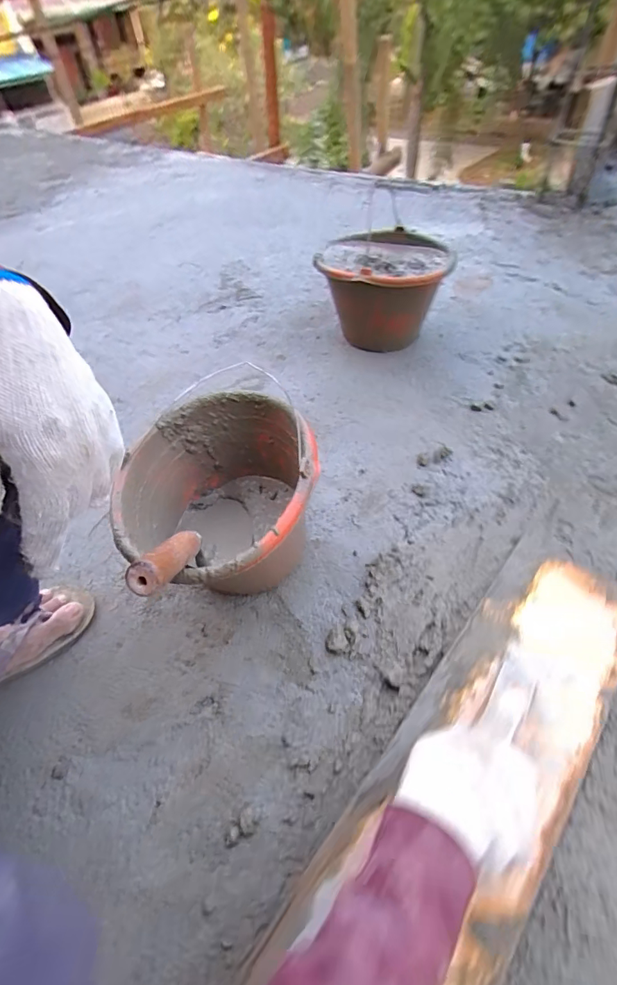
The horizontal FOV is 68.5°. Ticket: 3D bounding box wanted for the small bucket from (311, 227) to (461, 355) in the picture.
[{"bbox_3d":[0.150,-0.394,0.914,0.237,0.162,0.217,-3,49,3],"label":"small bucket"}]

